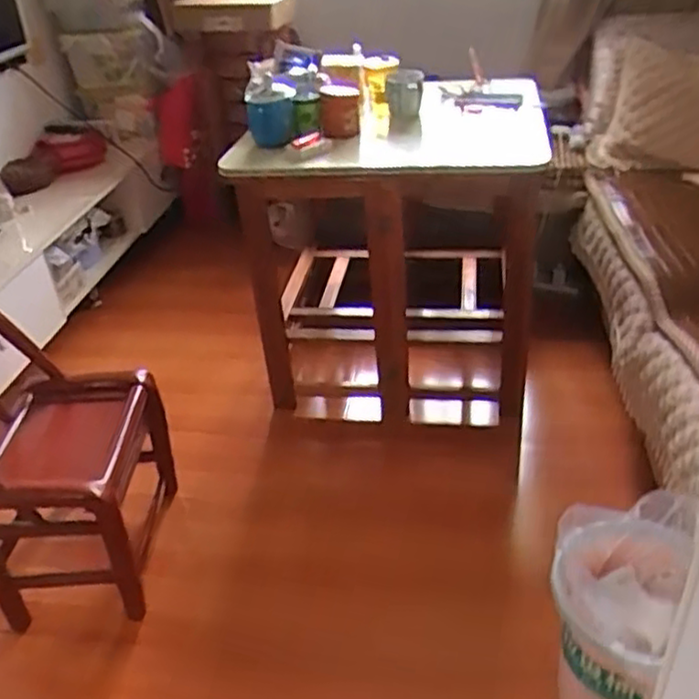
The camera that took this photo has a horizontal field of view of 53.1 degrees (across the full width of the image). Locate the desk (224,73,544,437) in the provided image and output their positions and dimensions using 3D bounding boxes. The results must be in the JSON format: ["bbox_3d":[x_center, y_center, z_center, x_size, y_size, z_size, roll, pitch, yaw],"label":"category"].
[{"bbox_3d":[0.098,-0.226,1.721,0.671,0.783,0.586,7,34,17],"label":"desk"}]

